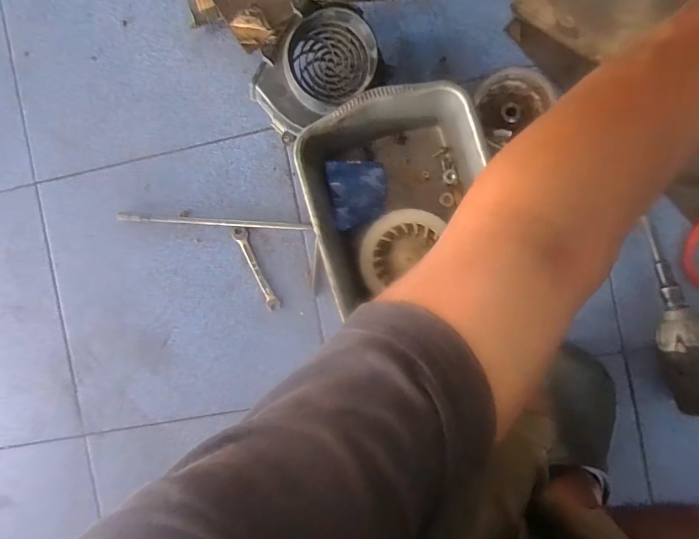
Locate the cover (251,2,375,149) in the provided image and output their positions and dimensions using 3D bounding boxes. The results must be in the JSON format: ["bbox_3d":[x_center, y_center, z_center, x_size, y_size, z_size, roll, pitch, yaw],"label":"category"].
[{"bbox_3d":[-0.038,-0.249,0.554,0.124,0.089,0.168,42,95,4],"label":"cover"}]

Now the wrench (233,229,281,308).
[{"bbox_3d":[-0.138,-0.003,0.621,0.023,0.004,0.131,-27,90,7],"label":"wrench"}]

